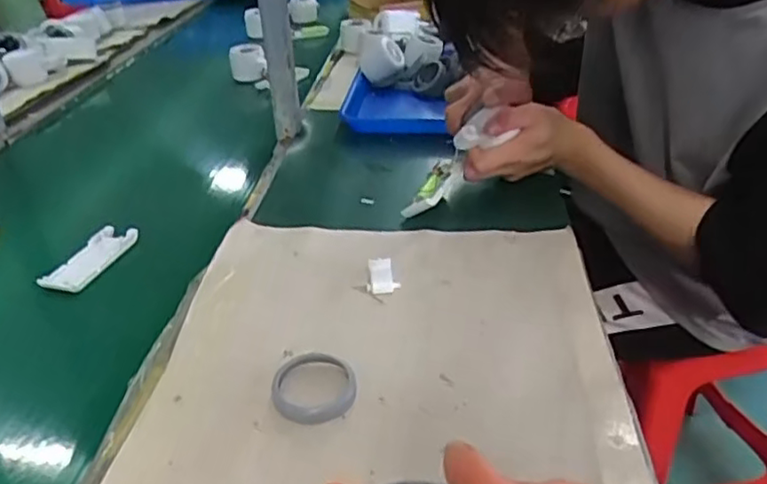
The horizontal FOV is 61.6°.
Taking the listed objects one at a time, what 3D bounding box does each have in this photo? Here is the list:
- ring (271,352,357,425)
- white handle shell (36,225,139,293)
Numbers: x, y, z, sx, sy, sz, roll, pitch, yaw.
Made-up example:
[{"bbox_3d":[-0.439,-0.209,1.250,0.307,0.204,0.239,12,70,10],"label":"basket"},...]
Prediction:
[{"bbox_3d":[-0.048,0.100,0.452,0.056,0.012,0.062,0,31,6],"label":"ring"},{"bbox_3d":[-0.289,0.015,0.635,0.044,0.015,0.103,6,32,15],"label":"white handle shell"}]

